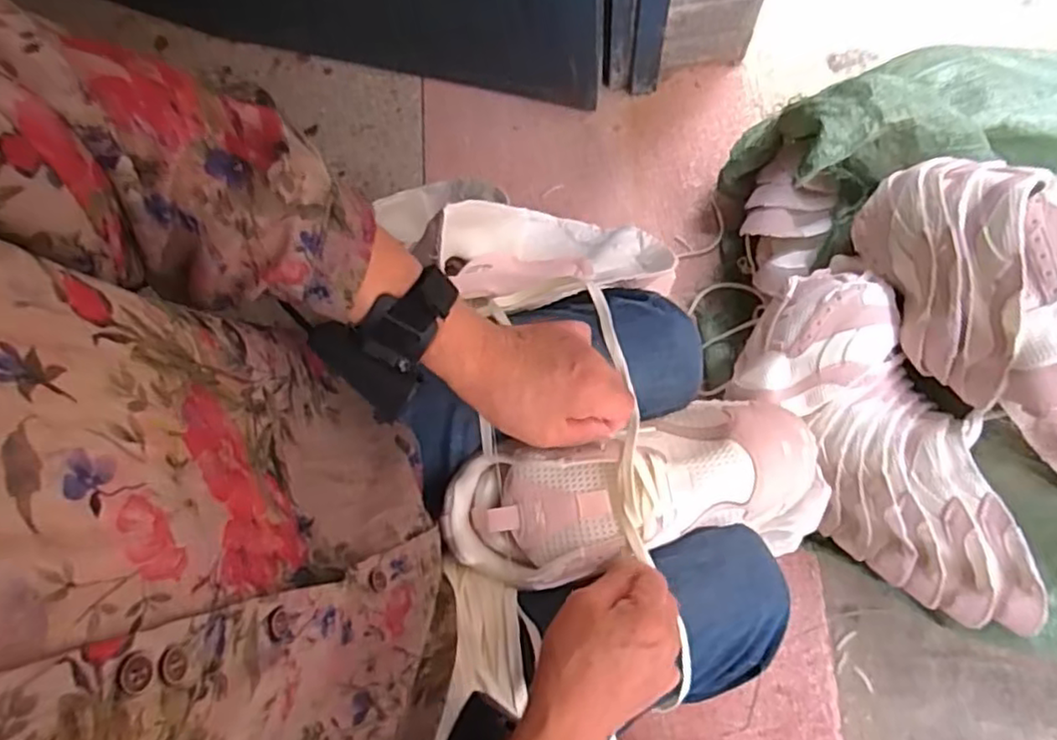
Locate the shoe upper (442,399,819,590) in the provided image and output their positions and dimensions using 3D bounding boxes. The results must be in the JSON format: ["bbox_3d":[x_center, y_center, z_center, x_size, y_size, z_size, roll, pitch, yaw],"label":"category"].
[{"bbox_3d":[0.072,0.081,0.455,0.255,0.057,0.091,-14,76,-2],"label":"shoe upper"}]

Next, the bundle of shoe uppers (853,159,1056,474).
[{"bbox_3d":[0.475,-0.046,0.604,0.175,0.142,0.383,-37,77,-3],"label":"bundle of shoe uppers"}]

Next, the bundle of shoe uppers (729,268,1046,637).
[{"bbox_3d":[0.343,0.084,0.686,0.171,0.120,0.388,-20,77,1],"label":"bundle of shoe uppers"}]

